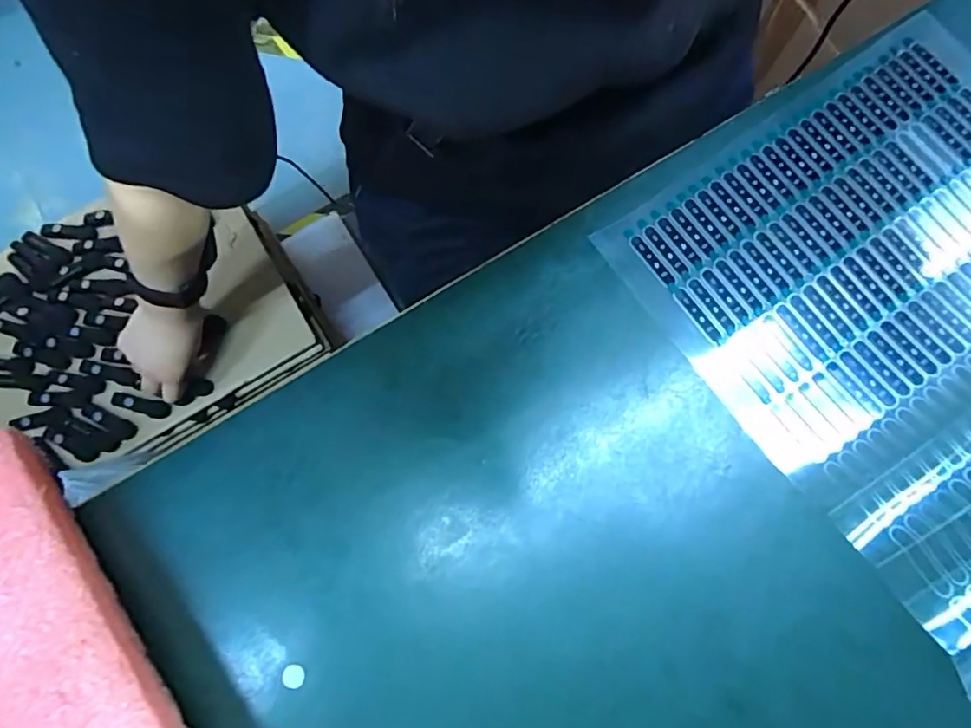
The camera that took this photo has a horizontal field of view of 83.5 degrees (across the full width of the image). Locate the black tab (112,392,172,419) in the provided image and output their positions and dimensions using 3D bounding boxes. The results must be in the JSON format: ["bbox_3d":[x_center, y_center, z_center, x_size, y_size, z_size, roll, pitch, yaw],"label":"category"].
[{"bbox_3d":[-0.383,0.045,0.602,0.066,0.007,0.018,15,81,4],"label":"black tab"}]

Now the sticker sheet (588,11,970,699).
[{"bbox_3d":[0.228,-0.034,0.265,0.238,0.030,0.264,-34,79,-6],"label":"sticker sheet"}]

